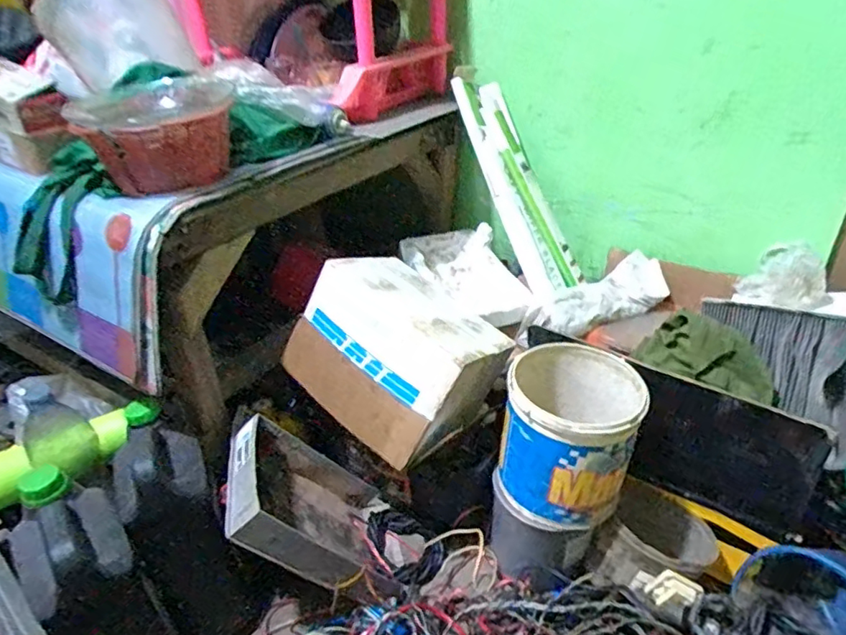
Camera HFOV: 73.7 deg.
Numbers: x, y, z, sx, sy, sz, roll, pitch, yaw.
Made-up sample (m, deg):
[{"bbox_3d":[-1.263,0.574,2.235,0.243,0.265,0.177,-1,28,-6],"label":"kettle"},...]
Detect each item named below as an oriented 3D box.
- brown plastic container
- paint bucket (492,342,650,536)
[{"bbox_3d":[-0.351,-0.240,0.767,0.195,0.118,0.191,-10,32,-11],"label":"brown plastic container"},{"bbox_3d":[0.206,0.165,0.798,0.174,0.190,0.181,14,36,25],"label":"paint bucket"}]

